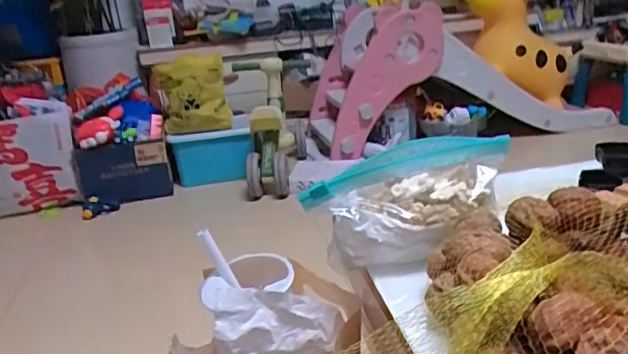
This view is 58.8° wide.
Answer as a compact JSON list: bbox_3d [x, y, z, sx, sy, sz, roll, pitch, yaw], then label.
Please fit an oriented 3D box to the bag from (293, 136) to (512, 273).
[{"bbox_3d":[0.083,0.022,0.451,0.176,0.082,0.066,-8,20,-8],"label":"bag"}]

